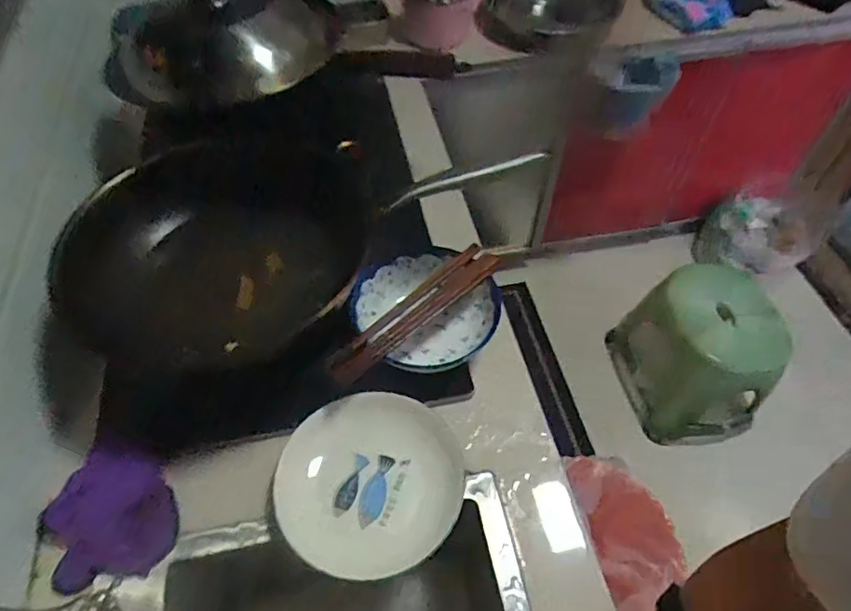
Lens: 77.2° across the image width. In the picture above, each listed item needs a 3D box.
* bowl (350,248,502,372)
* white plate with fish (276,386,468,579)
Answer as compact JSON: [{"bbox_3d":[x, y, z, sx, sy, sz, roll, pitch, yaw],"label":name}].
[{"bbox_3d":[-0.002,-0.002,0.635,0.142,0.045,0.160,-39,63,-24],"label":"bowl"},{"bbox_3d":[-0.056,0.177,0.545,0.179,0.030,0.180,0,55,0],"label":"white plate with fish"}]

